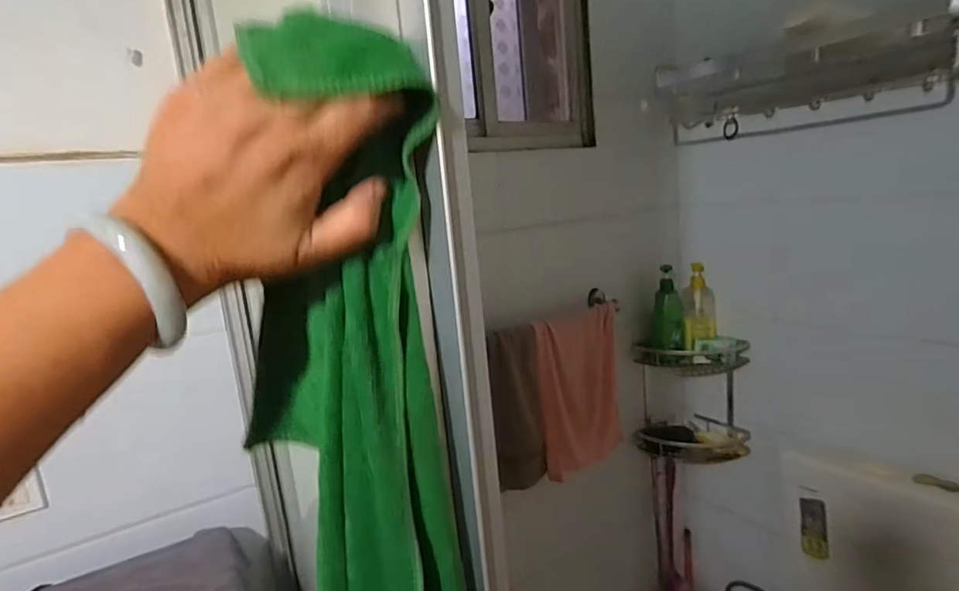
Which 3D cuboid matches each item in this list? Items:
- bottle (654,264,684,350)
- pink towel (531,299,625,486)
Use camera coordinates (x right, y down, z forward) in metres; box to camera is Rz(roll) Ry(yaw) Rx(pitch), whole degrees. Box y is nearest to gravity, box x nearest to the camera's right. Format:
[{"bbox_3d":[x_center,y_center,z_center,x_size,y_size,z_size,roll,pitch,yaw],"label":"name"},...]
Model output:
[{"bbox_3d":[0.505,0.034,1.428,0.080,0.207,0.094,-1,11,21],"label":"bottle"},{"bbox_3d":[0.245,0.229,1.283,0.247,0.364,0.052,-14,14,-39],"label":"pink towel"}]

